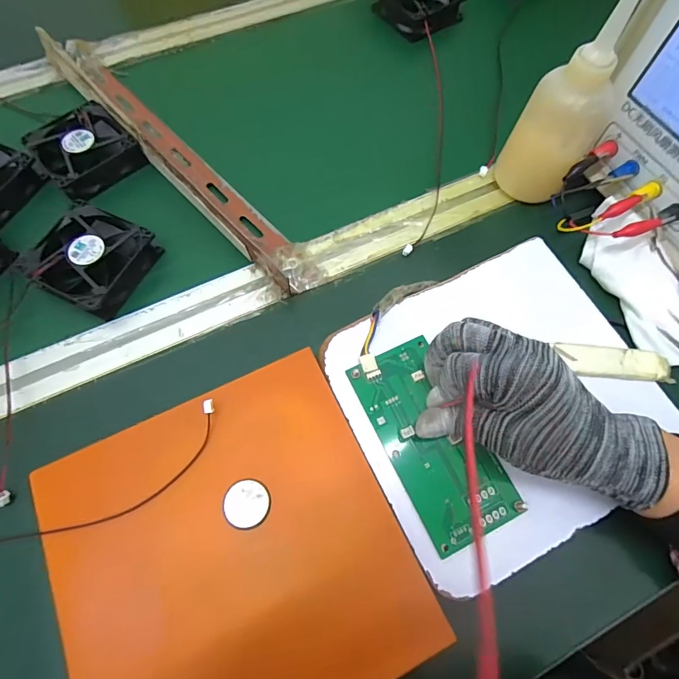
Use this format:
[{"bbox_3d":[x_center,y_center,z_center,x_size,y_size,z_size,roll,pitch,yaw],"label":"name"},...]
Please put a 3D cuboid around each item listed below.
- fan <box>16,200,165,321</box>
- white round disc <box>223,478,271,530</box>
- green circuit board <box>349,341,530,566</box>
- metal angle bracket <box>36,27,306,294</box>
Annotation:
[{"bbox_3d":[-0.207,-0.069,0.344,0.091,0.030,0.081,28,70,12],"label":"fan"},{"bbox_3d":[-0.059,0.103,0.260,0.029,0.004,0.029,0,67,1],"label":"white round disc"},{"bbox_3d":[0.062,0.067,0.281,0.063,0.006,0.133,-26,72,-12],"label":"green circuit board"},{"bbox_3d":[-0.167,-0.185,0.392,0.042,0.031,0.395,-40,72,-15],"label":"metal angle bracket"}]

